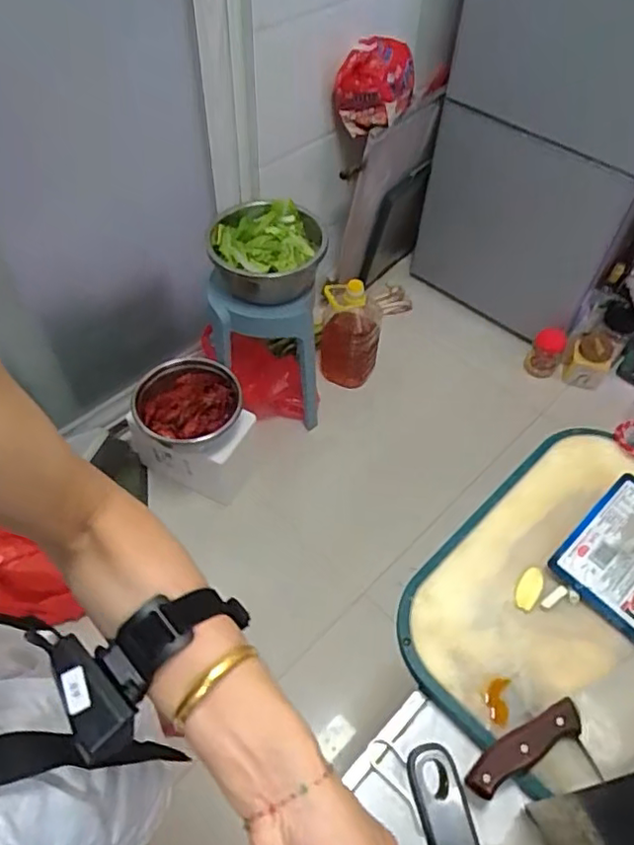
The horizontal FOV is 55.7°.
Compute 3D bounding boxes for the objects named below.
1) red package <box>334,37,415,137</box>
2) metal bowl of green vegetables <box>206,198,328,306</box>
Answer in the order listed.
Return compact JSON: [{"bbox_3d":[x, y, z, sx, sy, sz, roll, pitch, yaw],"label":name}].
[{"bbox_3d":[0.132,-0.776,1.392,0.174,0.170,0.131,8,53,4],"label":"red package"},{"bbox_3d":[-0.108,-0.383,1.349,0.239,0.114,0.229,1,53,-1],"label":"metal bowl of green vegetables"}]

